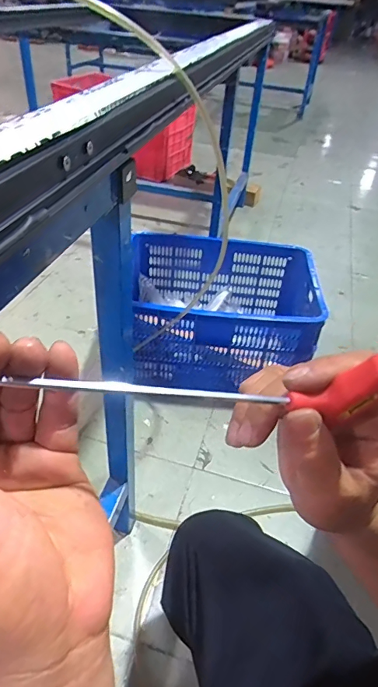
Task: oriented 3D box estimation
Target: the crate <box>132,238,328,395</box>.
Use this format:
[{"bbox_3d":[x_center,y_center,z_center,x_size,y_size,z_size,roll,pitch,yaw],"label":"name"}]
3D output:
[{"bbox_3d":[0.093,-0.125,1.430,0.588,0.262,0.489,2,40,-4],"label":"crate"}]

